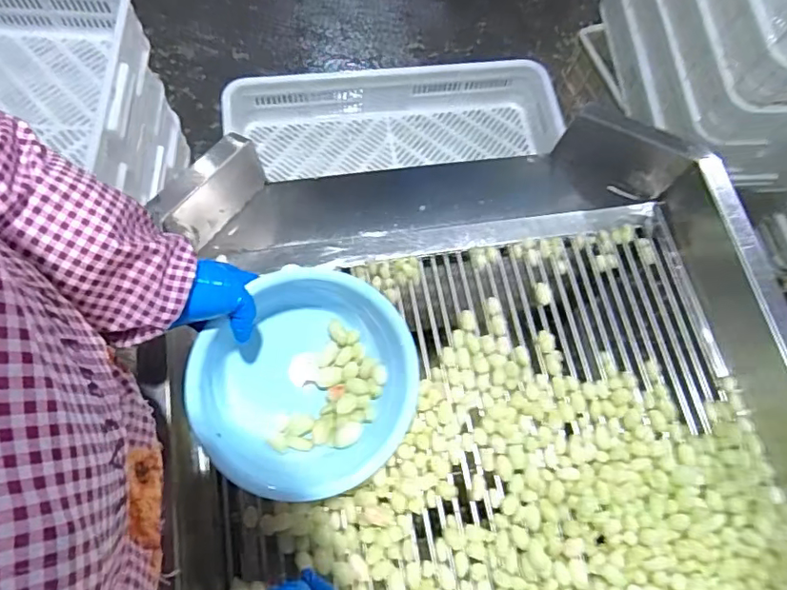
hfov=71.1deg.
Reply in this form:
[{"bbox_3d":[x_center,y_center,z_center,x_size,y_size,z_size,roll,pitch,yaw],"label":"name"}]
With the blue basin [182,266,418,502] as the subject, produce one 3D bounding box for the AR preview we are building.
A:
[{"bbox_3d":[-0.087,0.085,0.553,0.212,0.094,0.209,-45,110,-13],"label":"blue basin"}]

